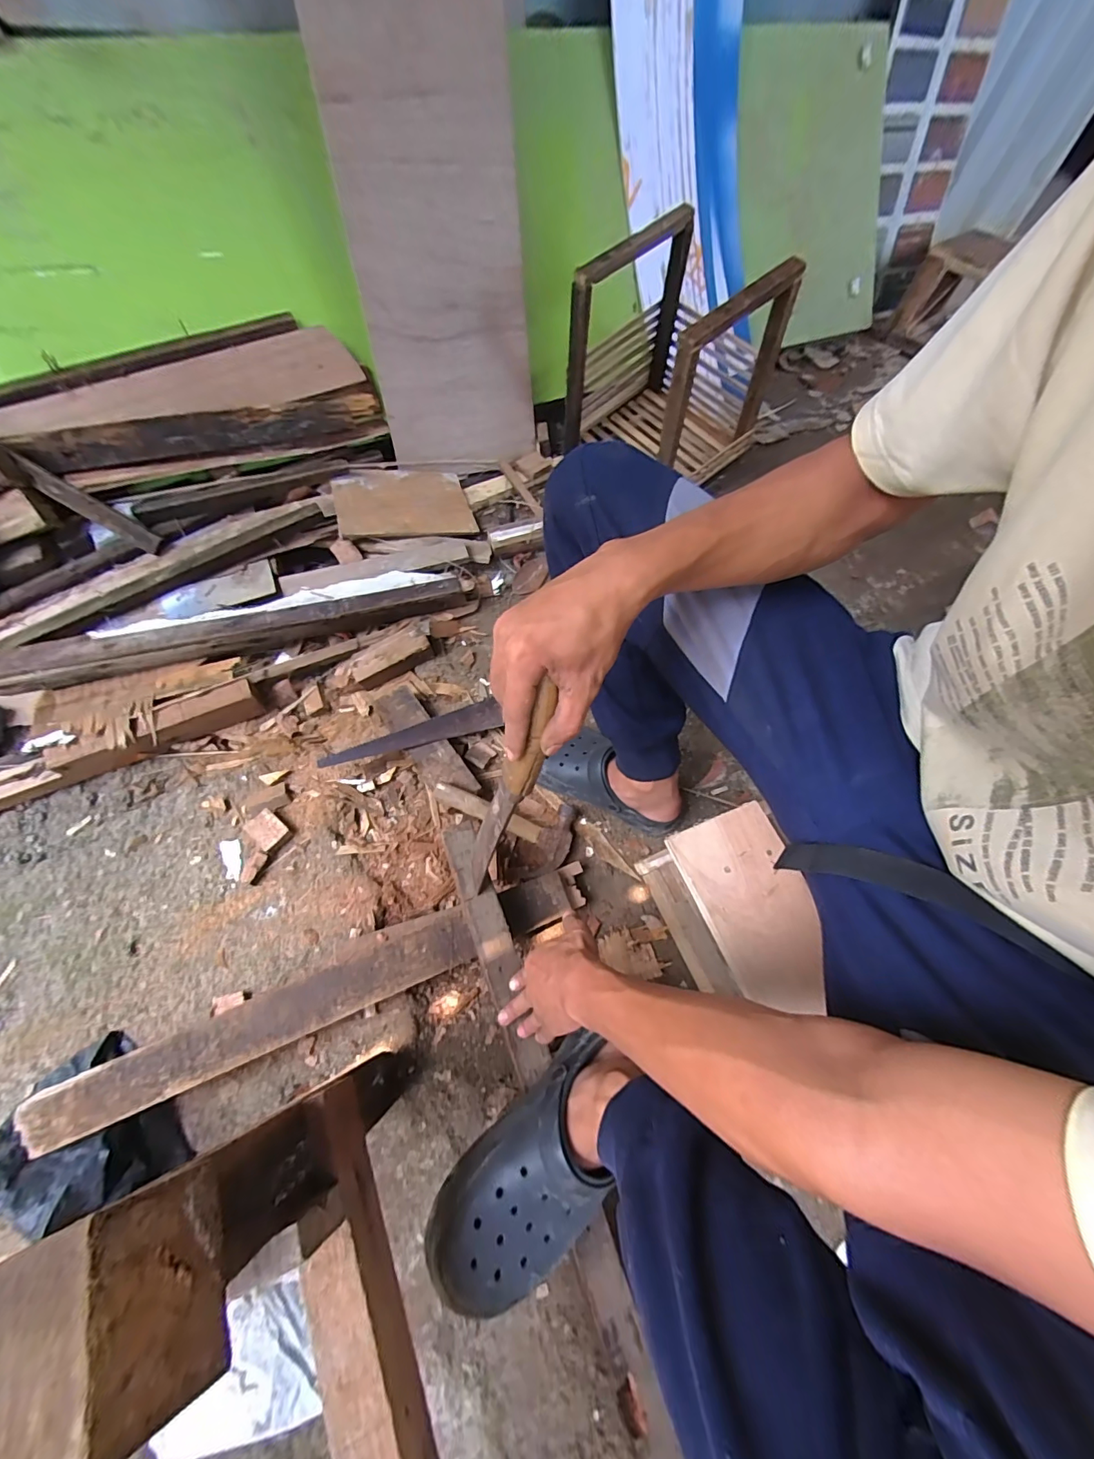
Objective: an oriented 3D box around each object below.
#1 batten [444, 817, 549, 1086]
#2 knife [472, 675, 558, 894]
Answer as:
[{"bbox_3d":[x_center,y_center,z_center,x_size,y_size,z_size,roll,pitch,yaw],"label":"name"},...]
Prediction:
[{"bbox_3d":[-0.063,0.253,0.562,0.043,0.010,0.289,-18,72,-13],"label":"batten"},{"bbox_3d":[-0.041,0.077,0.435,0.019,0.333,0.032,-26,67,-31],"label":"knife"}]

